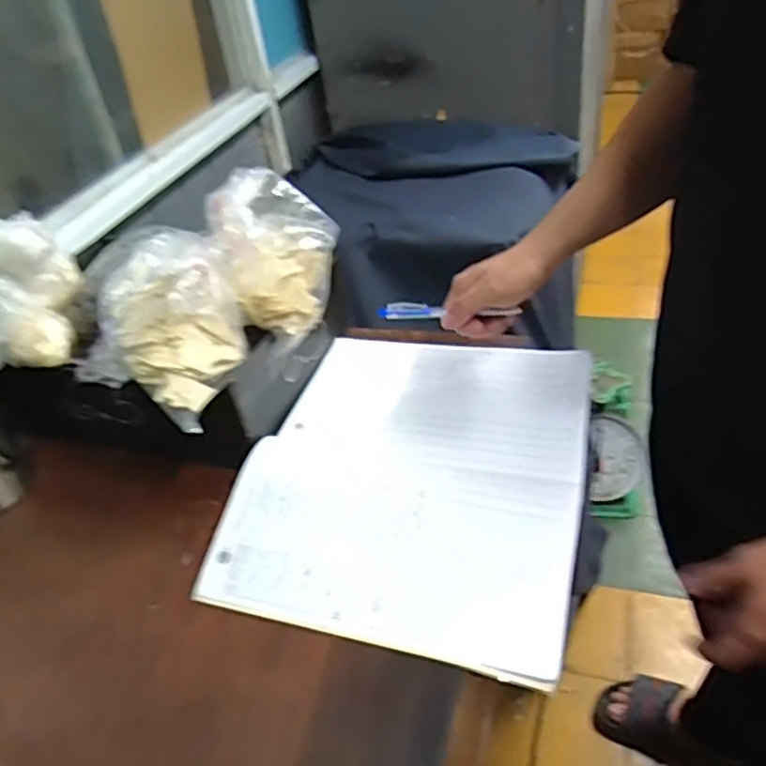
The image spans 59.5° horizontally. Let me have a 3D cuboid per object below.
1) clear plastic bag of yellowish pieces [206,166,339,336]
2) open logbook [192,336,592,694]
[{"bbox_3d":[-0.107,-0.137,0.675,0.115,0.122,0.134,-12,38,-4],"label":"clear plastic bag of yellowish pieces"},{"bbox_3d":[0.032,0.076,0.640,0.311,0.046,0.370,6,41,19],"label":"open logbook"}]

